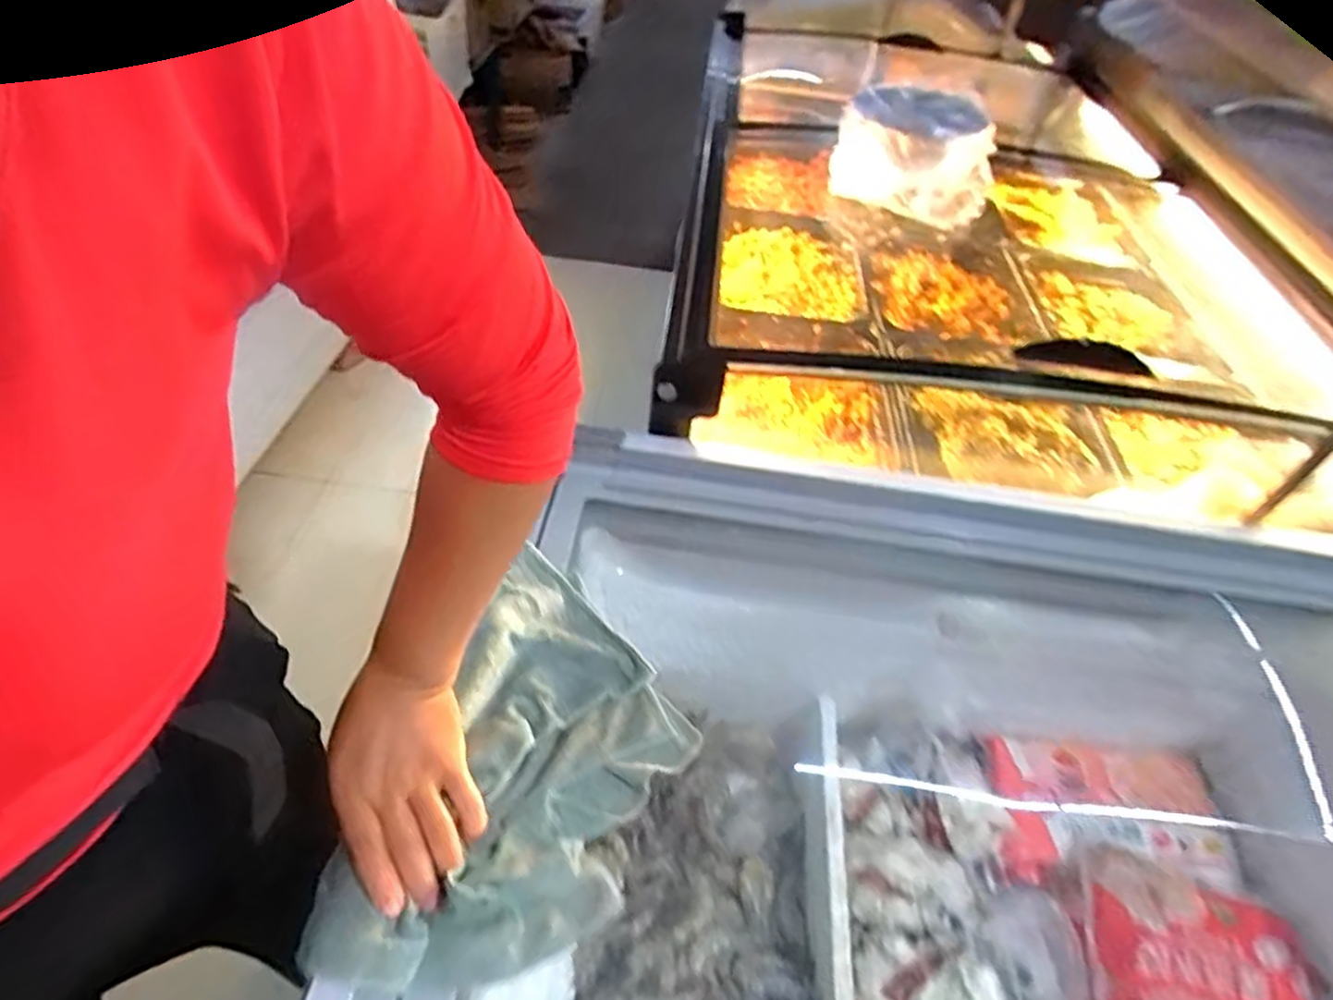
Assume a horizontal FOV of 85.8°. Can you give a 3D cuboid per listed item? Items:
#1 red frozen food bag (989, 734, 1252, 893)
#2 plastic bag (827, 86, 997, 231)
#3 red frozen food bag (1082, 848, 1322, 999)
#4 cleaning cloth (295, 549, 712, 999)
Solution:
[{"bbox_3d":[0.529,0.383,0.863,0.246,0.069,0.146,6,47,0],"label":"red frozen food bag"},{"bbox_3d":[0.354,-0.493,1.023,0.219,0.121,0.192,20,49,12],"label":"plastic bag"},{"bbox_3d":[0.543,0.463,0.730,0.215,0.045,0.181,11,47,4],"label":"red frozen food bag"},{"bbox_3d":[-0.089,0.185,0.500,0.171,0.041,0.299,18,48,10],"label":"cleaning cloth"}]

